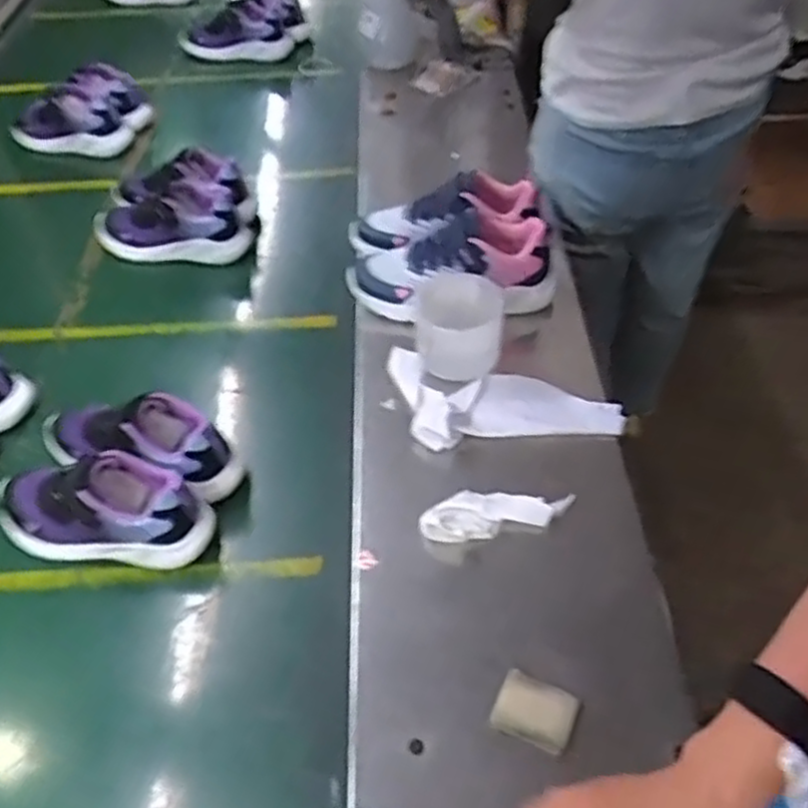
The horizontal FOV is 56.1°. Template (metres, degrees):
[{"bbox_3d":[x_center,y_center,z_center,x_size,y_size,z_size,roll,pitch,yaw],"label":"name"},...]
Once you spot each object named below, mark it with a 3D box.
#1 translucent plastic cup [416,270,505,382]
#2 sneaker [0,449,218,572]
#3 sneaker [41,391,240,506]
[{"bbox_3d":[0.061,-0.082,0.838,0.091,0.086,0.091,0,47,0],"label":"translucent plastic cup"},{"bbox_3d":[-0.295,0.096,0.725,0.212,0.111,0.073,5,48,4],"label":"sneaker"},{"bbox_3d":[-0.271,0.032,0.759,0.215,0.080,0.071,11,48,10],"label":"sneaker"}]

